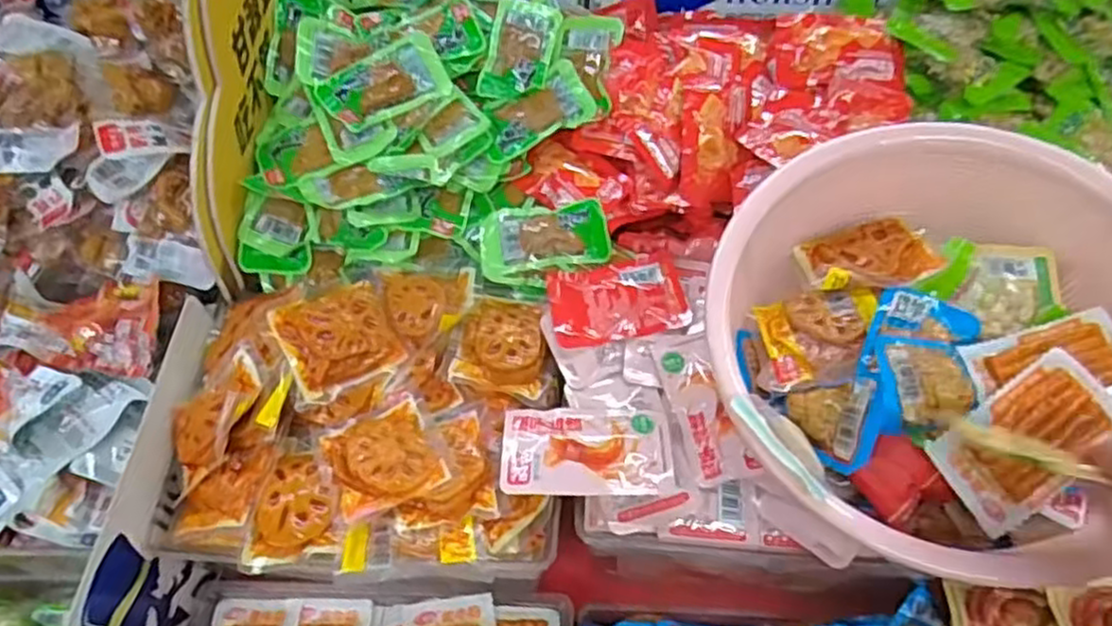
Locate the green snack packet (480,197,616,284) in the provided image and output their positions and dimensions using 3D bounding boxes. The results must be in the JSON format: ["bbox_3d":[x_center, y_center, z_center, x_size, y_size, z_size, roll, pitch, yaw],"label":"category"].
[{"bbox_3d":[-0.009,-0.064,0.647,0.111,0.027,0.068,-5,57,-3],"label":"green snack packet"}]

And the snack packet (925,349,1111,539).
[{"bbox_3d":[0.306,0.082,0.472,0.115,0.015,0.068,-36,72,-1],"label":"snack packet"}]

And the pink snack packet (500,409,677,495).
[{"bbox_3d":[0.024,0.105,0.561,0.128,0.011,0.069,1,57,1],"label":"pink snack packet"}]

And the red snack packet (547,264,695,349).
[{"bbox_3d":[0.052,-0.009,0.631,0.114,0.012,0.069,-7,57,-5],"label":"red snack packet"}]

